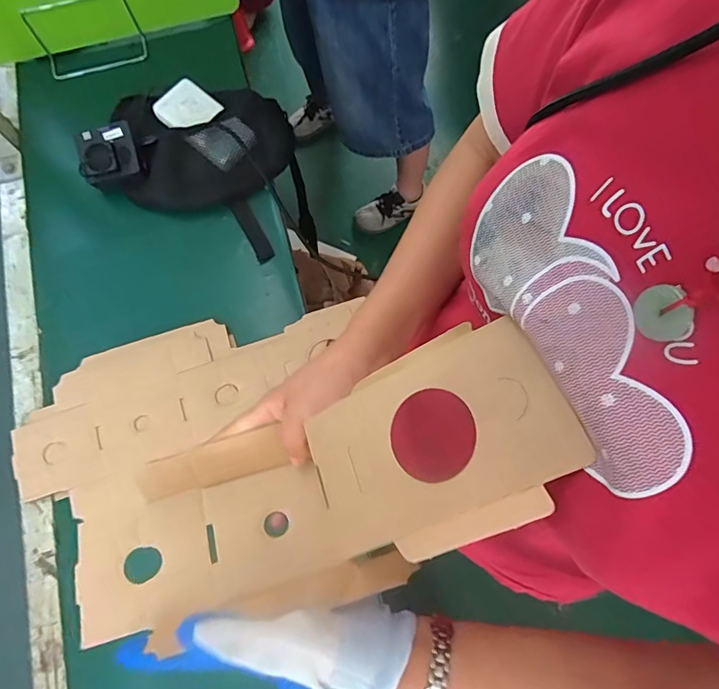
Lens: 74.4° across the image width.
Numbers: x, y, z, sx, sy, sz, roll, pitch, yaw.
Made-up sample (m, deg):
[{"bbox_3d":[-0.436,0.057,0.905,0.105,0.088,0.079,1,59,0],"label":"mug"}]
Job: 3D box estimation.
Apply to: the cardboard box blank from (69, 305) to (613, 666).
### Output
[{"bbox_3d":[-0.038,0.113,0.321,0.363,0.119,0.110,-34,71,30],"label":"cardboard box blank"}]

